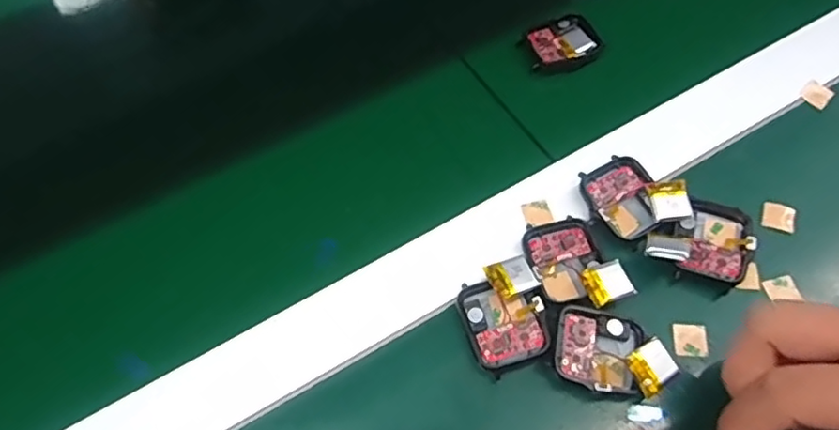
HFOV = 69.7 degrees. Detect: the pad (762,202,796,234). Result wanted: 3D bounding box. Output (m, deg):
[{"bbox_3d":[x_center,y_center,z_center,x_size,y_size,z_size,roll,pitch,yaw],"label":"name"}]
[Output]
[{"bbox_3d":[0.190,0.001,0.317,0.016,0.004,0.016,17,63,12],"label":"pad"}]

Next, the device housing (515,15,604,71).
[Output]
[{"bbox_3d":[0.089,-0.108,0.381,0.047,0.007,0.037,-21,62,-9],"label":"device housing"}]

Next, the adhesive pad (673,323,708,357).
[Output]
[{"bbox_3d":[0.130,0.060,0.289,0.015,0.004,0.015,0,69,12],"label":"adhesive pad"}]

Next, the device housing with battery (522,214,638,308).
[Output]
[{"bbox_3d":[0.076,0.023,0.297,0.039,0.009,0.052,-17,61,-7],"label":"device housing with battery"}]

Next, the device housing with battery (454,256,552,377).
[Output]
[{"bbox_3d":[0.041,0.047,0.287,0.038,0.013,0.047,-18,61,-7],"label":"device housing with battery"}]

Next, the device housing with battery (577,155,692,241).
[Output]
[{"bbox_3d":[0.112,-0.009,0.316,0.044,0.013,0.049,-33,64,-15],"label":"device housing with battery"}]

